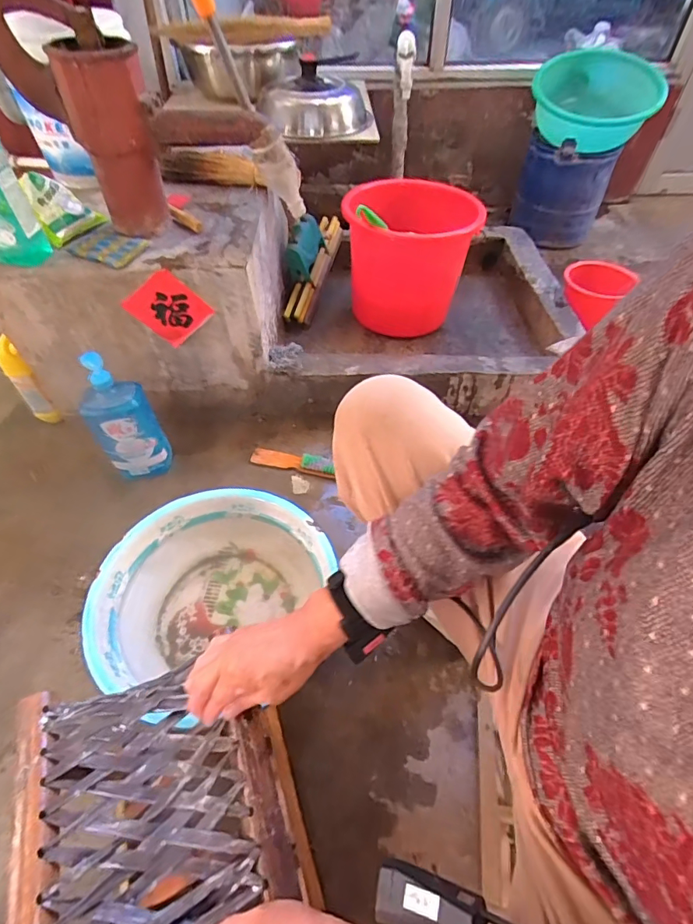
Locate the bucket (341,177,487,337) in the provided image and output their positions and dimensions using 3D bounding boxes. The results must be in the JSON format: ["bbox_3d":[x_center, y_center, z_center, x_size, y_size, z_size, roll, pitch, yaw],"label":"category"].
[{"bbox_3d":[0.161,-0.519,1.211,0.298,0.288,0.298,0,52,0],"label":"bucket"}]

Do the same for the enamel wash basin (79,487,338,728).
[{"bbox_3d":[-0.195,0.217,0.732,0.351,0.119,0.350,0,52,0],"label":"enamel wash basin"}]

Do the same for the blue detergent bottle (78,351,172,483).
[{"bbox_3d":[-0.416,-0.075,0.879,0.116,0.261,0.075,-31,58,-22],"label":"blue detergent bottle"}]

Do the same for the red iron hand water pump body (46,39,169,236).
[{"bbox_3d":[-0.380,-0.529,0.794,0.127,0.266,0.101,-20,55,-15],"label":"red iron hand water pump body"}]

